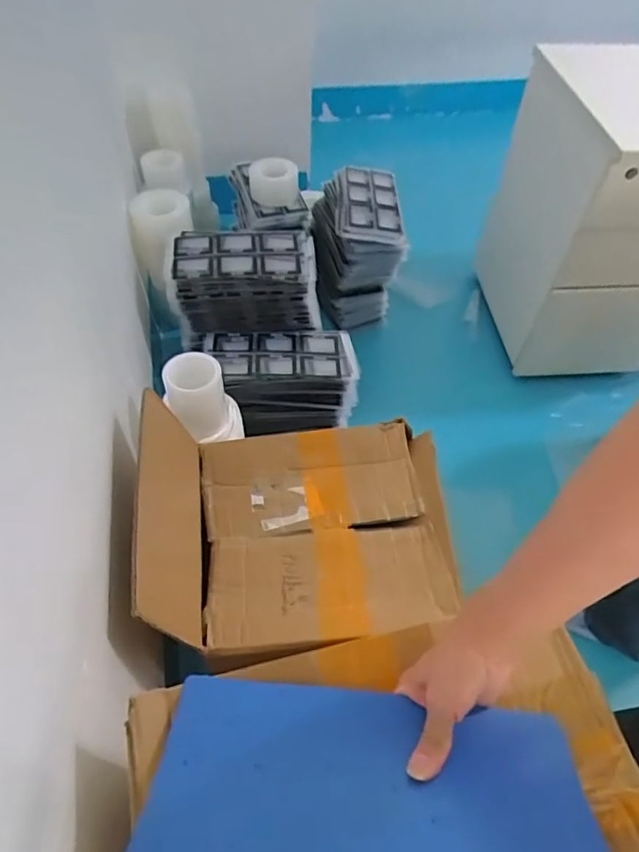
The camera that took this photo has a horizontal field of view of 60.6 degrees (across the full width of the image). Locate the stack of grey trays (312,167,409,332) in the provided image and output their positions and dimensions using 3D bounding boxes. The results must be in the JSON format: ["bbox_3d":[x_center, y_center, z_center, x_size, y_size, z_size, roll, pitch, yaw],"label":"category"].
[{"bbox_3d":[0.097,-0.504,1.534,0.244,0.322,0.322,-1,53,-4],"label":"stack of grey trays"}]

